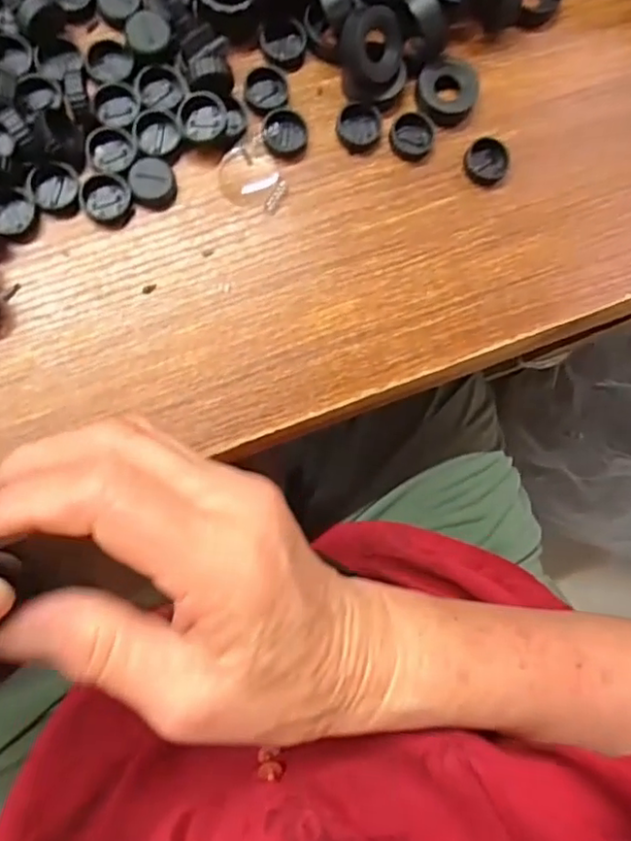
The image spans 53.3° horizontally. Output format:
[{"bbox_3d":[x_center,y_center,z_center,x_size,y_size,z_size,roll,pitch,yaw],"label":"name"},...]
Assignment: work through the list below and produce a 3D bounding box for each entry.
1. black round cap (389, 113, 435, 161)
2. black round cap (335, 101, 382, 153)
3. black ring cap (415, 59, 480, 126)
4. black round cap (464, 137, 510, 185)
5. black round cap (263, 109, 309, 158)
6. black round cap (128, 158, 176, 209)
[{"bbox_3d":[0.047,-0.140,0.308,0.022,0.005,0.022,1,84,-7],"label":"black round cap"},{"bbox_3d":[0.021,-0.142,0.305,0.021,0.008,0.021,1,84,-7],"label":"black round cap"},{"bbox_3d":[0.065,-0.161,0.309,0.028,0.010,0.028,1,84,-7],"label":"black ring cap"},{"bbox_3d":[0.086,-0.130,0.314,0.022,0.005,0.023,1,84,-7],"label":"black round cap"},{"bbox_3d":[-0.014,-0.137,0.300,0.021,0.007,0.019,12,83,-6],"label":"black round cap"},{"bbox_3d":[-0.075,-0.109,0.289,0.019,0.008,0.022,-18,87,-9],"label":"black round cap"}]

